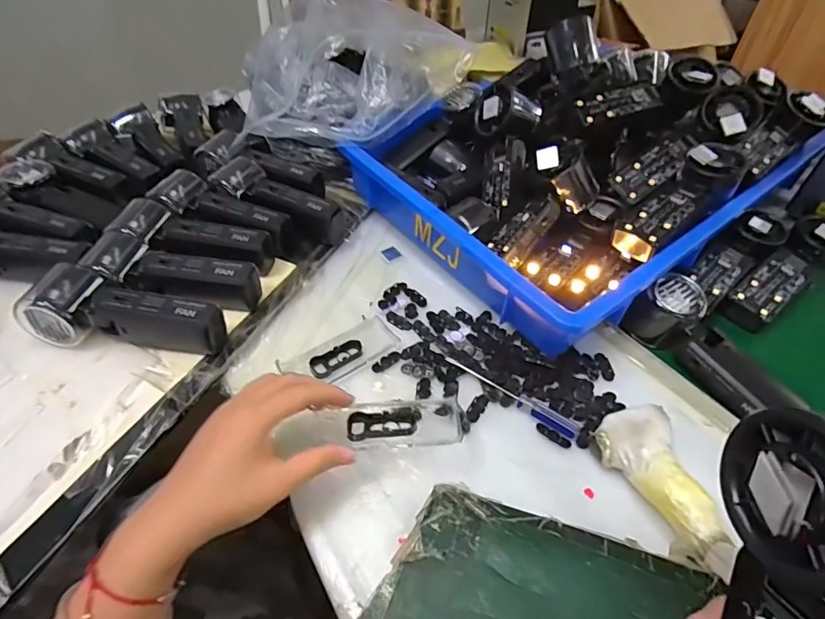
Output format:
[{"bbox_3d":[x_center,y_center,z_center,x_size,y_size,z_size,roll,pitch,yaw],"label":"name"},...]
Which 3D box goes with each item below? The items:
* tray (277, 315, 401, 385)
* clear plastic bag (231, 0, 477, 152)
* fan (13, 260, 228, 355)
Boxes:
[{"bbox_3d":[-0.065,0.038,0.437,0.107,0.012,0.044,-29,53,-26],"label":"tray"},{"bbox_3d":[-0.068,-0.269,0.539,0.271,0.113,0.138,-2,46,-4],"label":"clear plastic bag"},{"bbox_3d":[-0.250,-0.001,0.421,0.162,0.048,0.067,1,46,-1],"label":"fan"}]

